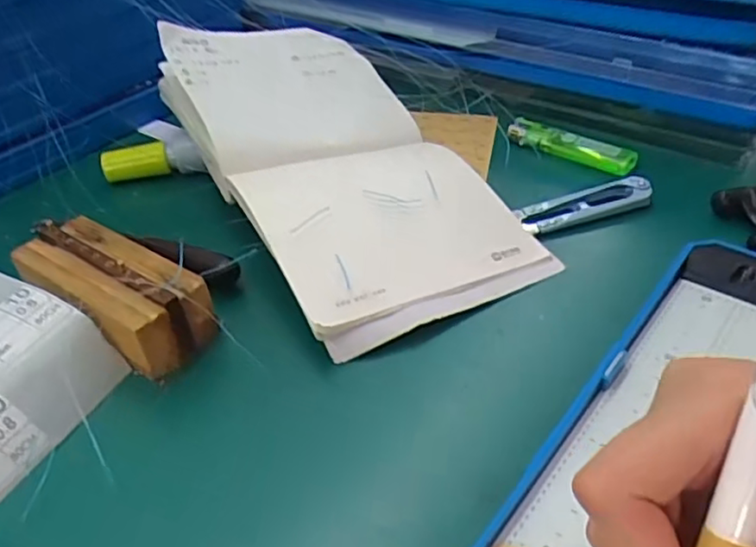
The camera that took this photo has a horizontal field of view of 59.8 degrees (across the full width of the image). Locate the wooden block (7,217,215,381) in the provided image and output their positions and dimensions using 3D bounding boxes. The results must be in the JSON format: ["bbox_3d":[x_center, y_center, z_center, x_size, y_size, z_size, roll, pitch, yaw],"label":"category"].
[{"bbox_3d":[-0.118,0.007,0.294,0.091,0.033,0.041,22,45,26],"label":"wooden block"}]

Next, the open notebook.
[{"bbox_3d":[-0.022,-0.069,0.357,0.131,0.061,0.235,-21,44,-21],"label":"open notebook"}]

